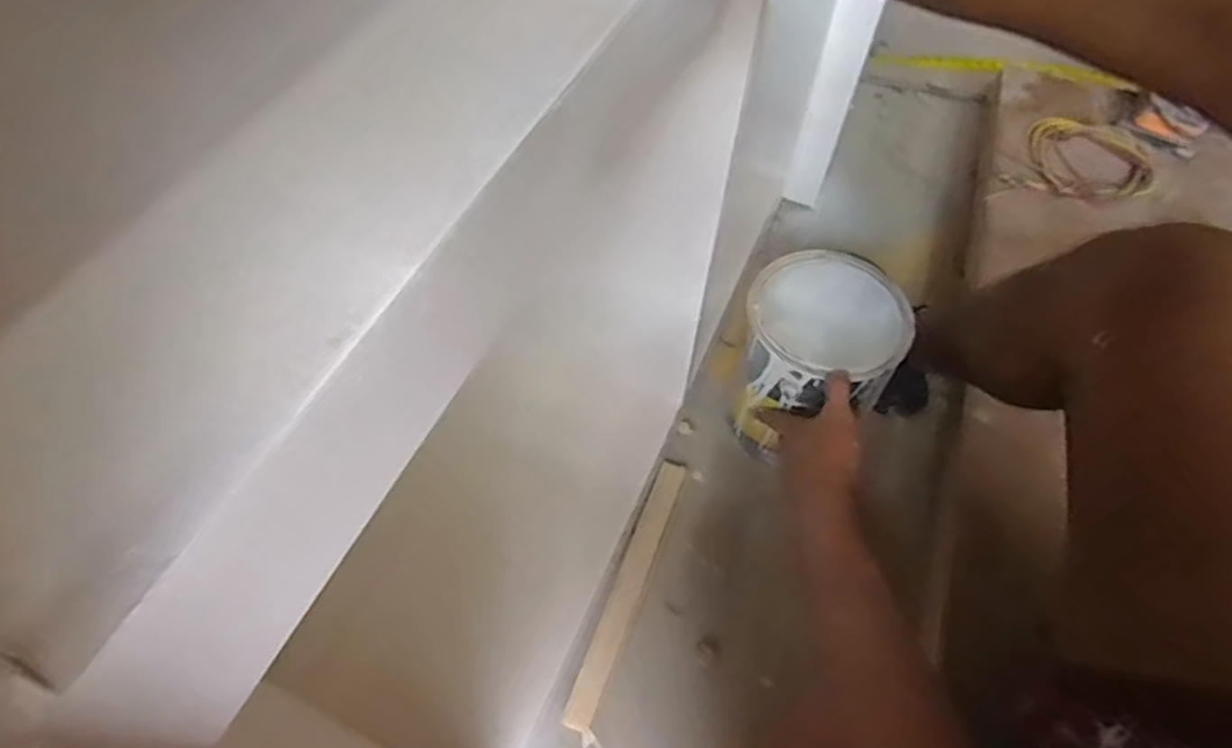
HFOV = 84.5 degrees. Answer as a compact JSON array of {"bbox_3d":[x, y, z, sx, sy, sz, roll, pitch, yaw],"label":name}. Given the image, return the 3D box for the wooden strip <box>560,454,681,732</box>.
[{"bbox_3d":[0.015,0.222,0.720,0.025,0.014,0.288,19,59,10],"label":"wooden strip"}]

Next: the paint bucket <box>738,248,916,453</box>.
[{"bbox_3d":[0.216,-0.026,0.740,0.153,0.160,0.191,21,59,11],"label":"paint bucket"}]

